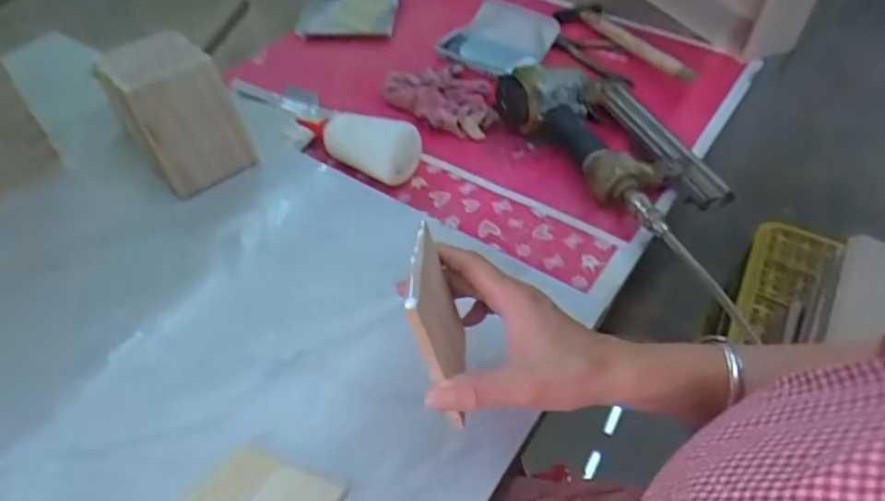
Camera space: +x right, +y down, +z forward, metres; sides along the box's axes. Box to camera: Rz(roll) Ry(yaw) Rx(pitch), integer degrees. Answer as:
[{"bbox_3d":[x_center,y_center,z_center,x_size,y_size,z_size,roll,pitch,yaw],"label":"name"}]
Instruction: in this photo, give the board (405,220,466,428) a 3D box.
[{"bbox_3d":[-0.002,0.043,0.385,0.007,0.101,0.097,-14,31,12],"label":"board"}]

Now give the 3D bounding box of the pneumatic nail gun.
[{"bbox_3d":[0.187,-0.130,0.628,0.143,0.066,0.249,-24,53,-22],"label":"pneumatic nail gun"}]

